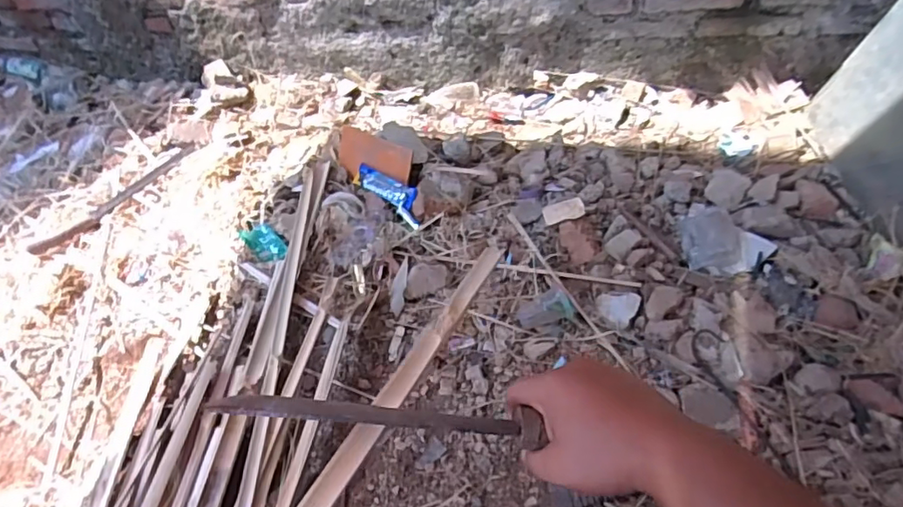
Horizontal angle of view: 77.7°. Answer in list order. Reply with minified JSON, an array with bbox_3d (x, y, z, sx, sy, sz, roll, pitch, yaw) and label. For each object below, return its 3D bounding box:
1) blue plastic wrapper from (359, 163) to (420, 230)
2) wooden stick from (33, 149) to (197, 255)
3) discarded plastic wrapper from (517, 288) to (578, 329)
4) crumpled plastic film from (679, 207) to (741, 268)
[{"bbox_3d":[-0.124,-0.127,1.144,0.053,0.040,0.208,-37,58,-23],"label":"blue plastic wrapper"},{"bbox_3d":[-0.718,-0.116,1.217,0.061,0.022,0.376,28,58,24],"label":"wooden stick"},{"bbox_3d":[0.164,0.095,0.987,0.099,0.031,0.051,-13,46,-5],"label":"discarded plastic wrapper"},{"bbox_3d":[0.497,-0.034,1.074,0.098,0.031,0.136,-1,51,4],"label":"crumpled plastic film"}]

